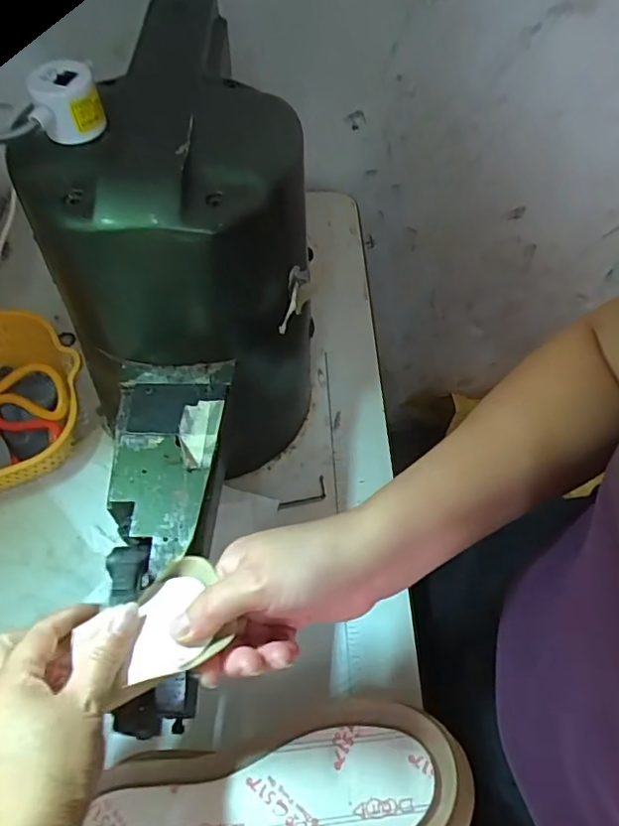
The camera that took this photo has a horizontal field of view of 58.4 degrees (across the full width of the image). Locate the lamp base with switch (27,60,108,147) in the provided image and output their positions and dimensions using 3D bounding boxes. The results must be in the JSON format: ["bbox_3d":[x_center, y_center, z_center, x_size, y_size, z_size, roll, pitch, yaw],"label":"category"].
[{"bbox_3d":[-0.151,-0.192,0.344,0.043,0.035,0.032,-20,60,-13],"label":"lamp base with switch"}]

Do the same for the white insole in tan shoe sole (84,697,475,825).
[{"bbox_3d":[-0.011,0.263,0.368,0.242,0.037,0.106,-11,59,-8],"label":"white insole in tan shoe sole"}]

